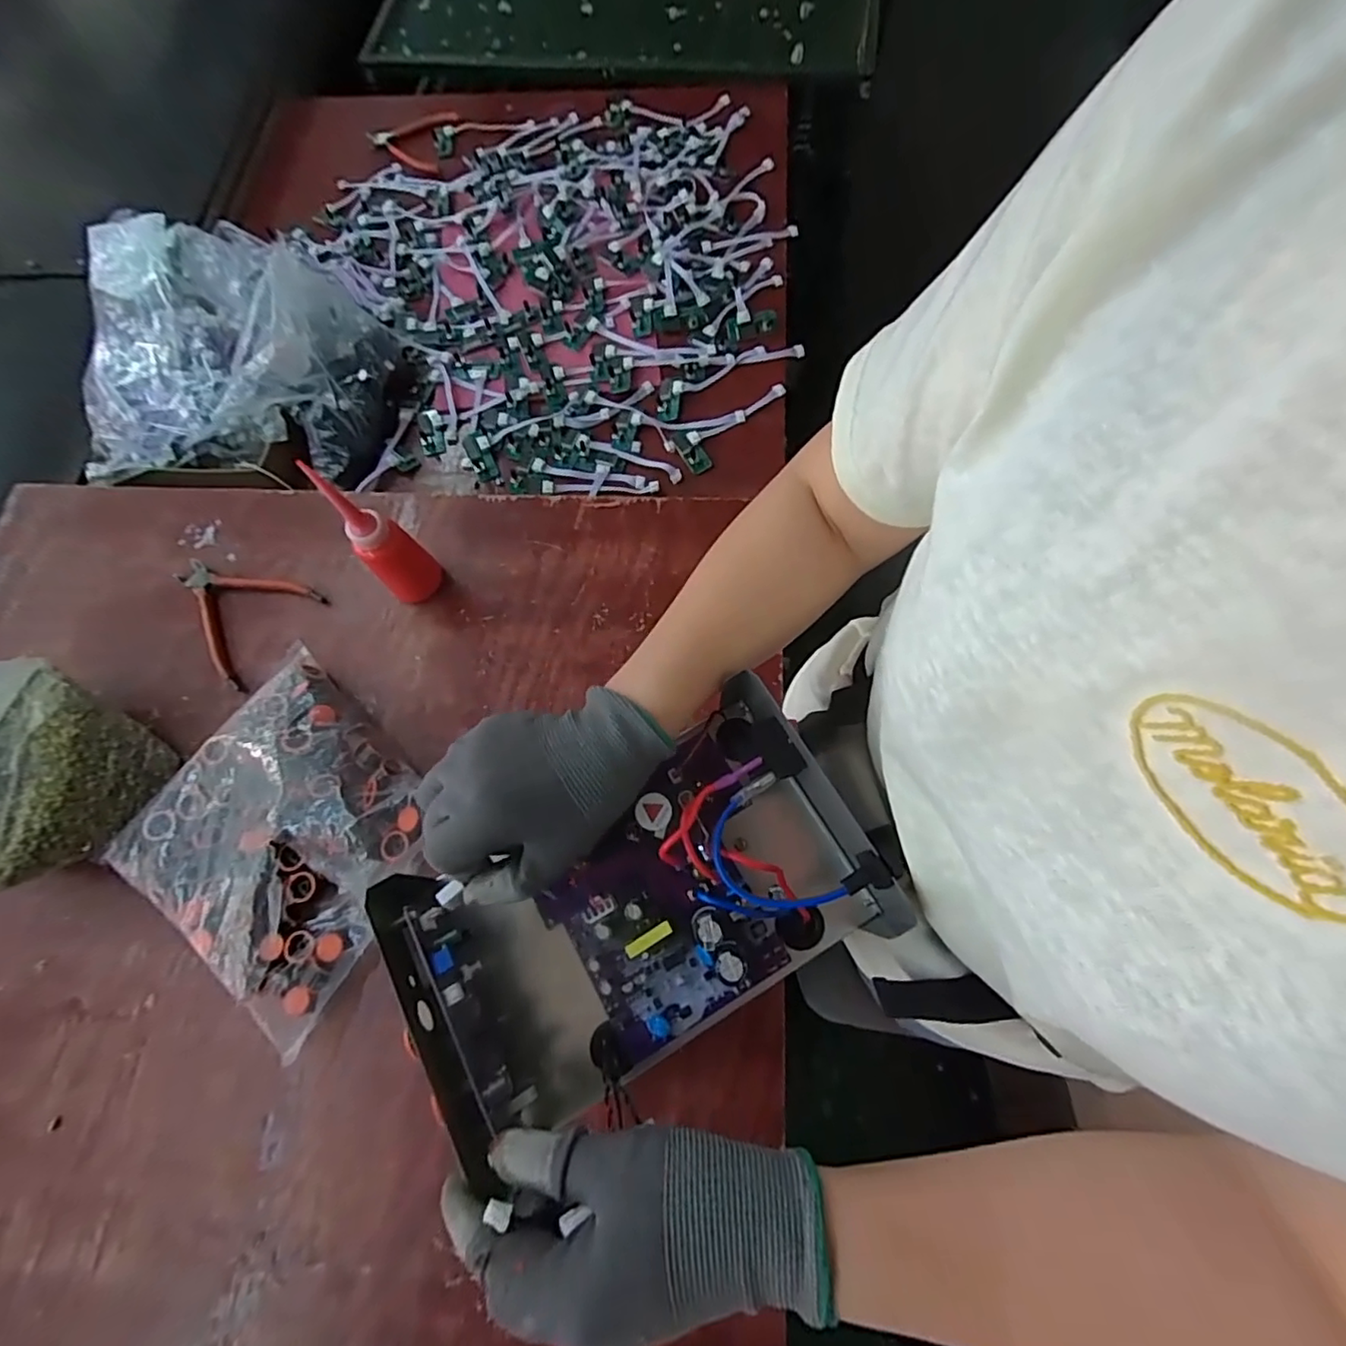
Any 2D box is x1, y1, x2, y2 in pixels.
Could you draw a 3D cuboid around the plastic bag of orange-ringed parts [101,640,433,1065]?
[{"bbox_3d":[-0.306,0.124,0.467,0.221,0.067,0.215,34,76,13],"label":"plastic bag of orange-ringed parts"}]

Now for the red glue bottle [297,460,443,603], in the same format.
[{"bbox_3d":[-0.242,-0.108,0.496,0.048,0.152,0.044,-1,71,3],"label":"red glue bottle"}]

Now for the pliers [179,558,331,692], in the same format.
[{"bbox_3d":[-0.414,-0.063,0.563,0.137,0.011,0.109,32,76,12],"label":"pliers"}]

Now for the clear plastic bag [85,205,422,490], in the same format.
[{"bbox_3d":[-0.499,-0.390,0.690,0.321,0.126,0.317,-4,73,0],"label":"clear plastic bag"}]

